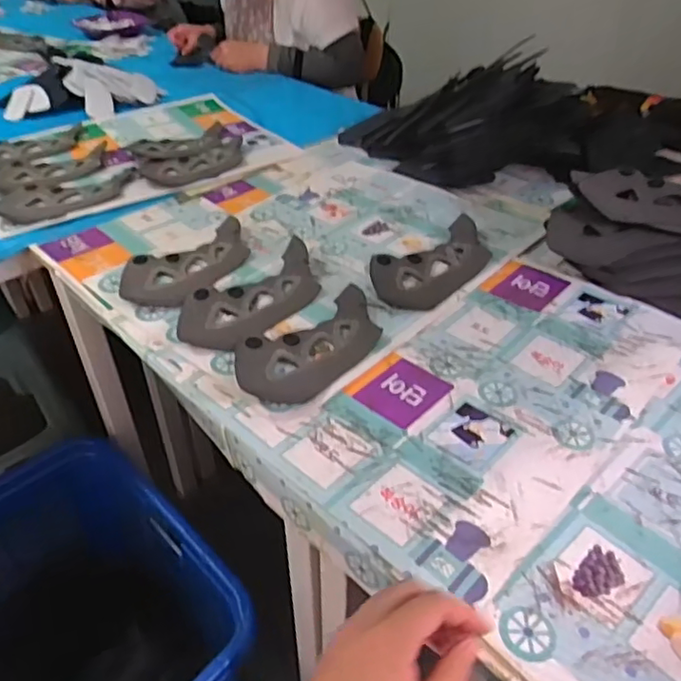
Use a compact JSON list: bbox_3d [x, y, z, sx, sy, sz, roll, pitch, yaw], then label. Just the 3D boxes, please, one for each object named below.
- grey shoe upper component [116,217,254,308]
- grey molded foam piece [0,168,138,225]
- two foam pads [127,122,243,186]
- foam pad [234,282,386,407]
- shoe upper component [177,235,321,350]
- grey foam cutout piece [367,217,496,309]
[{"bbox_3d":[-0.202,-0.108,0.829,0.112,0.014,0.212,24,44,25],"label":"grey shoe upper component"},{"bbox_3d":[-0.434,-0.236,0.980,0.227,0.009,0.113,-30,49,-33],"label":"grey molded foam piece"},{"bbox_3d":[-0.275,-0.342,1.113,0.189,0.017,0.216,-16,42,-20],"label":"two foam pads"},{"bbox_3d":[-0.026,0.002,0.693,0.109,0.014,0.210,32,48,32],"label":"foam pad"},{"bbox_3d":[-0.111,-0.060,0.759,0.117,0.028,0.214,27,46,28],"label":"shoe upper component"},{"bbox_3d":[0.128,-0.107,0.820,0.211,0.020,0.115,-28,47,-31],"label":"grey foam cutout piece"}]

